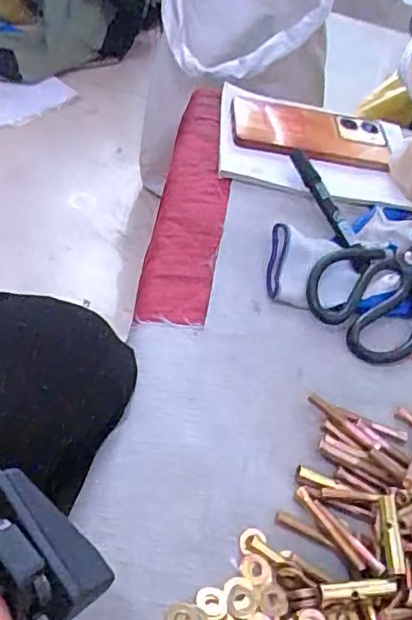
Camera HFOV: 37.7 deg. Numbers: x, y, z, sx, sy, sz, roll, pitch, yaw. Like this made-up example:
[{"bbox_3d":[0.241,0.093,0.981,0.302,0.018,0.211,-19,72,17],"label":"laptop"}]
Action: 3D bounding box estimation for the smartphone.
[{"bbox_3d":[0.109,-0.178,0.612,0.162,0.014,0.083,8,55,-9],"label":"smartphone"}]

